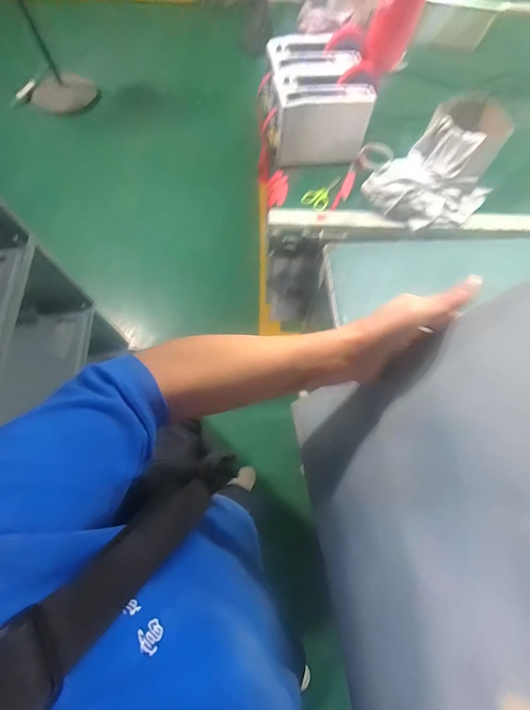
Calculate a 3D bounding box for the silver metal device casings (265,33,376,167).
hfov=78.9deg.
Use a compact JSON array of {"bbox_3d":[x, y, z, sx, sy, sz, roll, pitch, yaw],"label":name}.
[{"bbox_3d":[0.123,-0.627,0.806,0.226,0.144,0.301,-5,68,-3],"label":"silver metal device casings"}]

